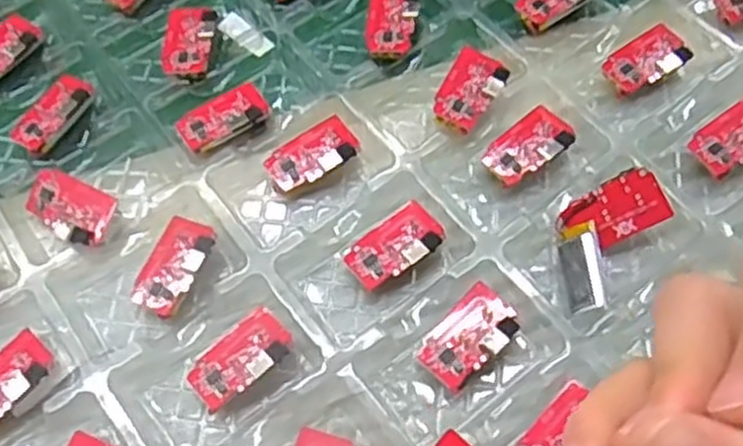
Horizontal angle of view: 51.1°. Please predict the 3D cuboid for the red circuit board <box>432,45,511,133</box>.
[{"bbox_3d":[0.038,-0.052,0.310,0.022,0.008,0.035,31,69,16],"label":"red circuit board"}]

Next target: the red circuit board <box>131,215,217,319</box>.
[{"bbox_3d":[-0.072,0.015,0.279,0.022,0.005,0.036,20,70,28],"label":"red circuit board"}]

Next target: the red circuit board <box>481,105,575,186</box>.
[{"bbox_3d":[0.059,-0.030,0.296,0.034,0.004,0.021,-38,59,-8],"label":"red circuit board"}]

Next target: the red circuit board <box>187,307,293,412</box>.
[{"bbox_3d":[-0.044,0.047,0.266,0.035,0.012,0.021,-35,68,-14],"label":"red circuit board"}]

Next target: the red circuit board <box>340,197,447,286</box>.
[{"bbox_3d":[0.009,0.008,0.279,0.035,0.004,0.021,-37,63,-10],"label":"red circuit board"}]

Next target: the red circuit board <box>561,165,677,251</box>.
[{"bbox_3d":[0.089,-0.005,0.281,0.034,0.004,0.021,-30,83,15],"label":"red circuit board"}]

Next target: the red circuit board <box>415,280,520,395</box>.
[{"bbox_3d":[0.034,0.040,0.267,0.020,0.011,0.035,41,72,19],"label":"red circuit board"}]

